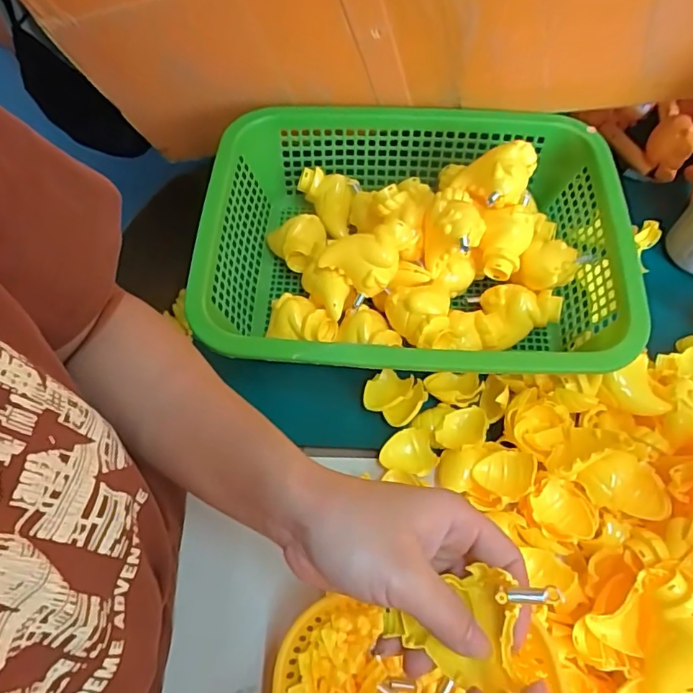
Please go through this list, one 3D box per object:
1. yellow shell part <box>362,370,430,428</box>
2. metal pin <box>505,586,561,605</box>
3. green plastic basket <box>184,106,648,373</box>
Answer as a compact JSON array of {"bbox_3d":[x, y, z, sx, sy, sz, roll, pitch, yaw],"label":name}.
[{"bbox_3d":[0.040,0.040,0.454,0.049,0.010,0.045,0,63,1],"label":"yellow shell part"},{"bbox_3d":[0.083,0.111,0.239,0.023,0.004,0.007,-8,62,13],"label":"metal pin"},{"bbox_3d":[0.056,-0.085,0.488,0.349,0.099,0.262,3,63,3],"label":"green plastic basket"}]

